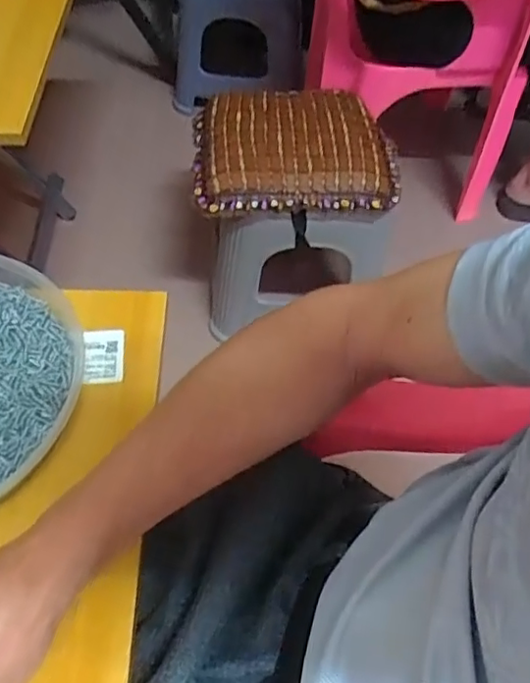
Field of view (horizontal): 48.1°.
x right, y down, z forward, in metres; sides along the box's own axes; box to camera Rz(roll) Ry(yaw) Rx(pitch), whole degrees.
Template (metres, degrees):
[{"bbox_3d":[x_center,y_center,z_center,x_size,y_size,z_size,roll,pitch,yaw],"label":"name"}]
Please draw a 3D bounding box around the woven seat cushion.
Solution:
[{"bbox_3d":[0.042,-0.297,0.906,0.293,0.054,0.240,-3,55,-6],"label":"woven seat cushion"}]

